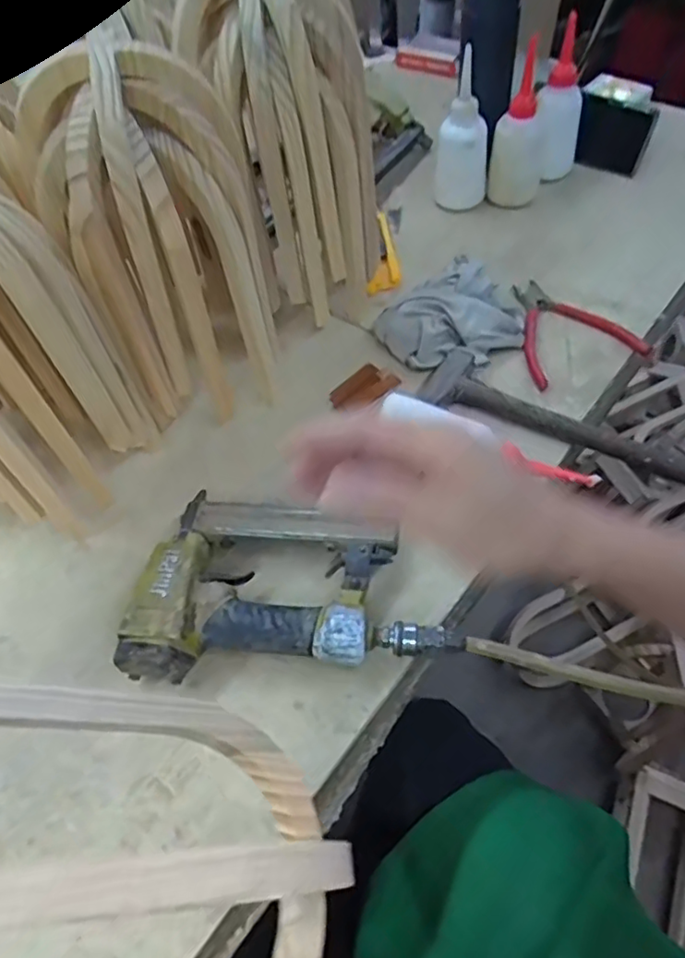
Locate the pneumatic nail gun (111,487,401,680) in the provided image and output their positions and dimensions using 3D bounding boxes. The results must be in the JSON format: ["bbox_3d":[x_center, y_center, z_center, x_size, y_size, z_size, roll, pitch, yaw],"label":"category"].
[{"bbox_3d":[-0.058,0.088,0.457,0.166,0.056,0.147,9,56,11],"label":"pneumatic nail gun"}]

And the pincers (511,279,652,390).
[{"bbox_3d":[0.221,-0.162,0.621,0.117,0.022,0.146,-16,55,-6],"label":"pincers"}]

